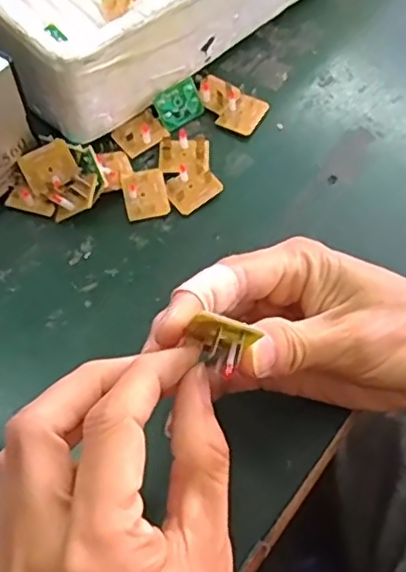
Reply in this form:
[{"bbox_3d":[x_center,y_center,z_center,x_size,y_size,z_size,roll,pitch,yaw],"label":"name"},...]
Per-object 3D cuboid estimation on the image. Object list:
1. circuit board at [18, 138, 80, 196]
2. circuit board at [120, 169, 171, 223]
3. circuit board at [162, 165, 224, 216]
[{"bbox_3d":[-0.090,-0.069,0.362,0.029,0.004,0.023,-28,102,-5],"label":"circuit board"},{"bbox_3d":[-0.034,-0.054,0.364,0.025,0.007,0.030,-13,61,-6],"label":"circuit board"},{"bbox_3d":[-0.006,-0.058,0.366,0.030,0.004,0.025,-37,83,-8],"label":"circuit board"}]

